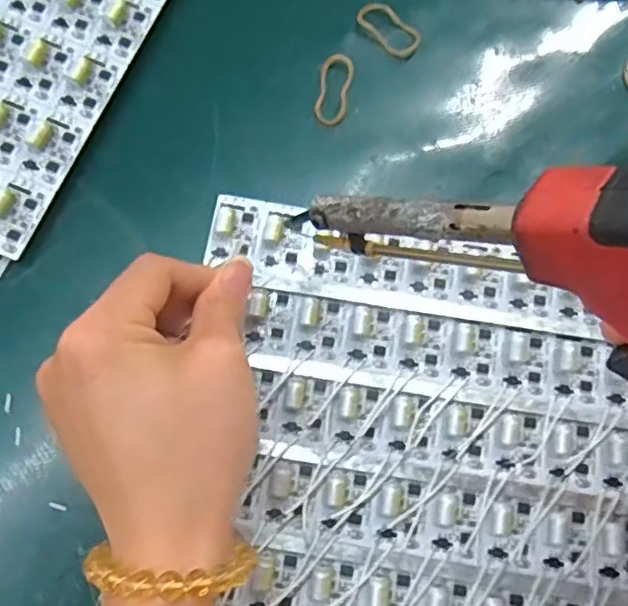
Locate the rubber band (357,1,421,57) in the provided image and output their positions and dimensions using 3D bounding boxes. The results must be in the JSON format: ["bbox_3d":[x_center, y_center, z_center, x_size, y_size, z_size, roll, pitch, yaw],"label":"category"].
[{"bbox_3d":[0.038,-0.139,0.318,0.034,0.004,0.019,41,82,2],"label":"rubber band"}]

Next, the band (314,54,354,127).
[{"bbox_3d":[0.010,-0.105,0.309,0.016,0.005,0.037,12,75,1],"label":"band"}]

